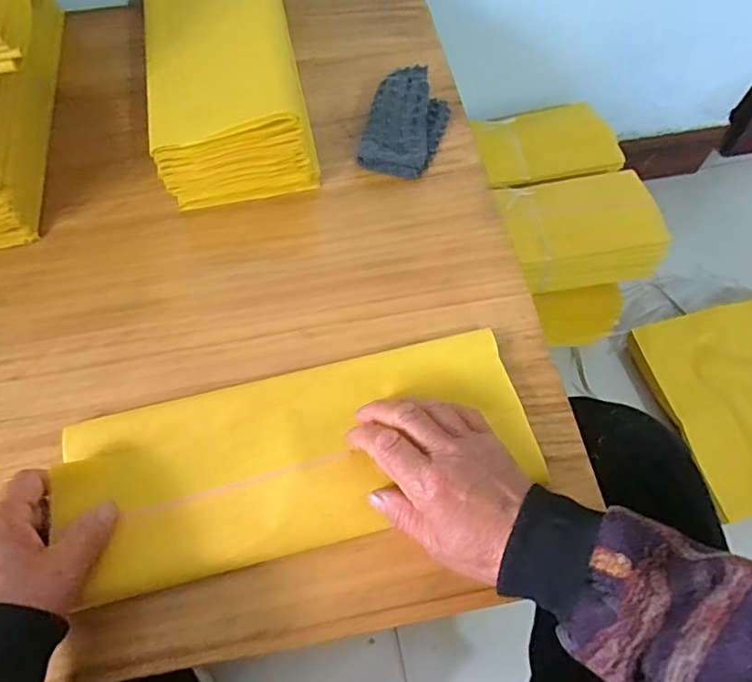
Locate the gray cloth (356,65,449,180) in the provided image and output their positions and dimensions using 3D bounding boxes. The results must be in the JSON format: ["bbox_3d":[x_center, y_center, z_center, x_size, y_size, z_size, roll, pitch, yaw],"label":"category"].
[{"bbox_3d":[0.028,-0.207,0.518,0.067,0.035,0.111,14,64,6],"label":"gray cloth"}]

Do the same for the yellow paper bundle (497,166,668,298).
[{"bbox_3d":[0.271,-0.148,0.742,0.207,0.088,0.135,-5,64,-3],"label":"yellow paper bundle"}]

